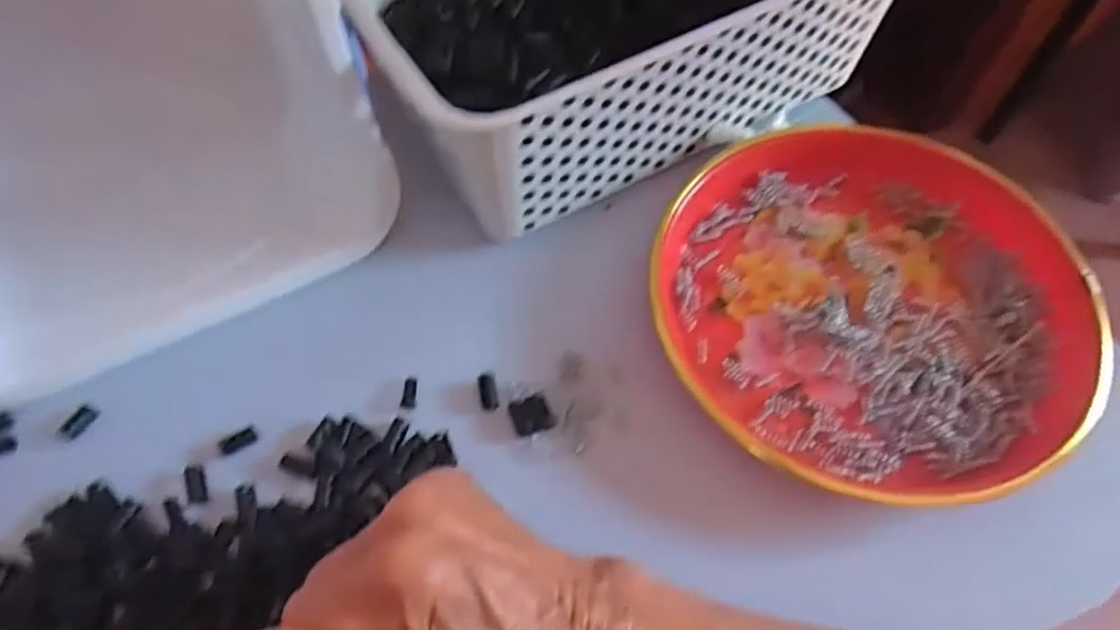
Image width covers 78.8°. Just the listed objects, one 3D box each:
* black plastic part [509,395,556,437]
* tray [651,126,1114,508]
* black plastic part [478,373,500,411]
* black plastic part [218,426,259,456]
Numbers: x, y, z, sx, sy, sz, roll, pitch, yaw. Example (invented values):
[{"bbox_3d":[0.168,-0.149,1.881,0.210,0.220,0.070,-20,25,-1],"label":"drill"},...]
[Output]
[{"bbox_3d":[-0.014,0.050,0.341,0.019,0.004,0.020,-20,61,-12],"label":"black plastic part"},{"bbox_3d":[0.160,-0.012,0.362,0.213,0.028,0.208,0,59,0],"label":"tray"},{"bbox_3d":[-0.037,0.039,0.347,0.009,0.004,0.019,-11,60,-6],"label":"black plastic part"},{"bbox_3d":[-0.158,0.062,0.335,0.018,0.004,0.009,-34,65,-18],"label":"black plastic part"}]

